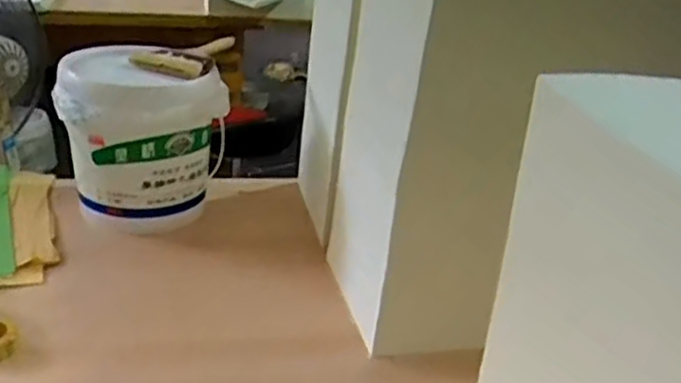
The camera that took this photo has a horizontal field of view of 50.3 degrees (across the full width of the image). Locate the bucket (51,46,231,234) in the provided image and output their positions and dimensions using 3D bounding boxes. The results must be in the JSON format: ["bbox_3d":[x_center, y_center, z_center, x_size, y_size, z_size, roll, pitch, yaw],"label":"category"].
[{"bbox_3d":[-0.334,-0.085,1.217,0.237,0.264,0.205,12,27,10],"label":"bucket"}]

